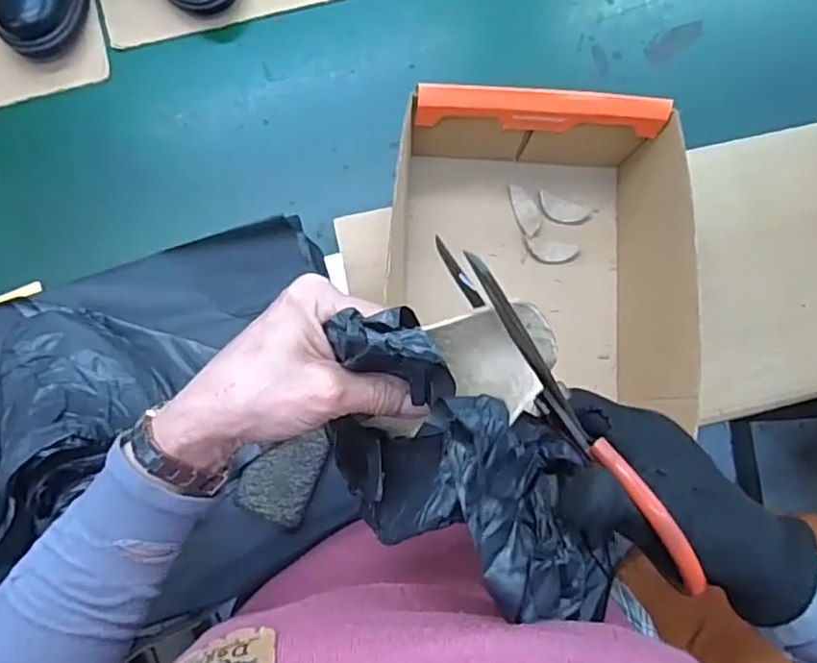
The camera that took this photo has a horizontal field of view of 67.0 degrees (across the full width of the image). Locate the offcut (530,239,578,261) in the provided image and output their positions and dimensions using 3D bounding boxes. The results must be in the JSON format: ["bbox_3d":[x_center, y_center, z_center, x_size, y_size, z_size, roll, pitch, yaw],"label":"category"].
[{"bbox_3d":[0.127,-0.070,0.543,0.044,0.004,0.017,2,91,-6],"label":"offcut"}]

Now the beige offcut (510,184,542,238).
[{"bbox_3d":[0.103,-0.107,0.545,0.018,0.006,0.049,-23,83,-5],"label":"beige offcut"}]

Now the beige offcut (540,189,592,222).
[{"bbox_3d":[0.137,-0.107,0.547,0.047,0.006,0.020,20,81,1],"label":"beige offcut"}]

